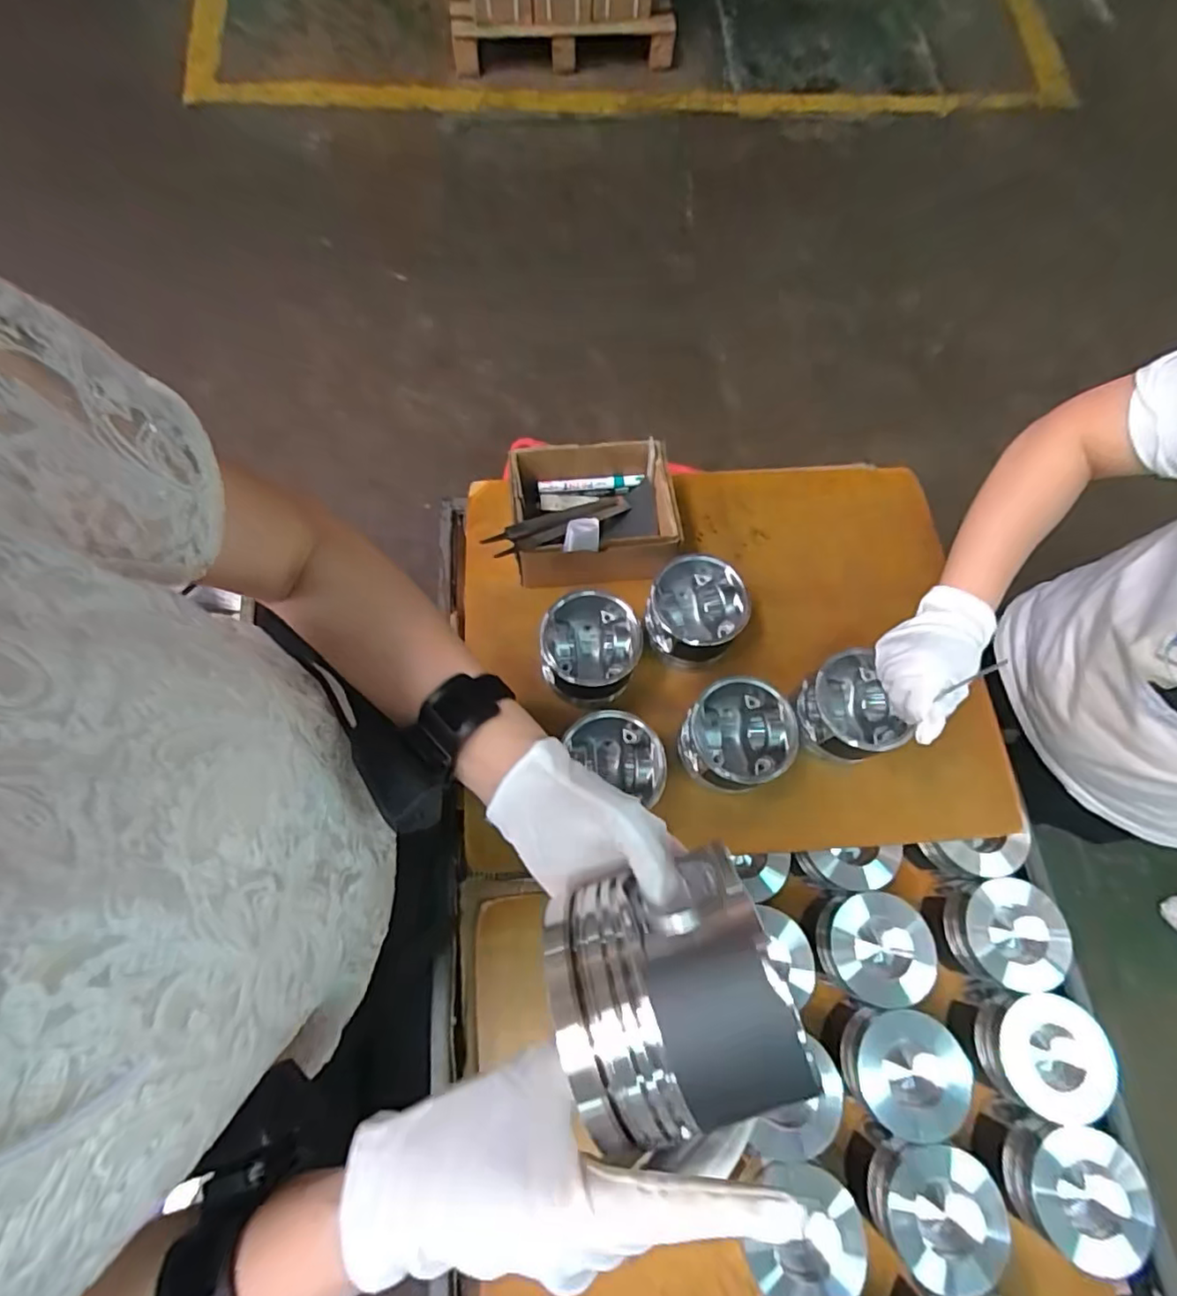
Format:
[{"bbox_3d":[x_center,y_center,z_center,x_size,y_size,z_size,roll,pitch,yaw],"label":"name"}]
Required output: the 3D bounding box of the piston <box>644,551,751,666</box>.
[{"bbox_3d":[0.126,-0.038,0.722,0.103,0.102,0.109,1,72,-2],"label":"piston"}]

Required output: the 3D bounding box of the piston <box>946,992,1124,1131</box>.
[{"bbox_3d":[0.479,0.435,0.650,0.104,0.107,0.114,1,72,-2],"label":"piston"}]

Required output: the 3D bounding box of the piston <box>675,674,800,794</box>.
[{"bbox_3d":[0.159,0.100,0.664,0.109,0.105,0.109,1,72,-2],"label":"piston"}]

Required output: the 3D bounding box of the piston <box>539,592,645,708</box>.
[{"bbox_3d":[0.002,0.001,0.687,0.108,0.083,0.112,1,72,-2],"label":"piston"}]

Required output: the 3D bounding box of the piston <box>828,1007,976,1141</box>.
[{"bbox_3d":[0.323,0.443,0.641,0.115,0.096,0.114,-33,76,-12],"label":"piston"}]

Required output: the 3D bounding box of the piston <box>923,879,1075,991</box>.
[{"bbox_3d":[0.474,0.327,0.691,0.106,0.103,0.108,1,72,-2],"label":"piston"}]

